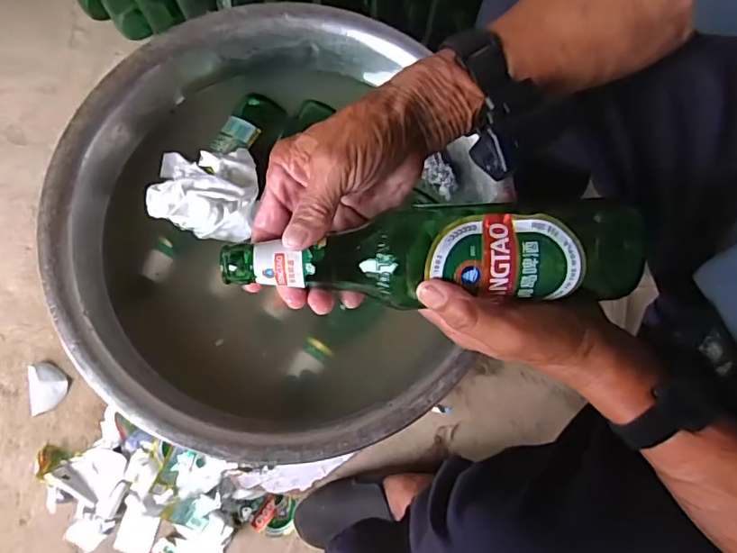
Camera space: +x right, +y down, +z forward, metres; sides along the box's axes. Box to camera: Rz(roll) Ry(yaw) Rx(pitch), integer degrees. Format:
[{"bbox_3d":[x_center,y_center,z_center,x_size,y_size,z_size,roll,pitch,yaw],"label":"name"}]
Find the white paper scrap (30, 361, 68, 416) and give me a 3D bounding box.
[{"bbox_3d":[-0.462,0.159,0.786,0.050,0.010,0.070,-3,75,-17],"label":"white paper scrap"}]

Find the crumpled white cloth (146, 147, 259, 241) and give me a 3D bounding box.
[{"bbox_3d":[-0.172,-0.091,0.567,0.112,0.043,0.096,3,76,1],"label":"crumpled white cloth"}]

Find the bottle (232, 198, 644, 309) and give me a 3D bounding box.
[{"bbox_3d":[0.046,-0.009,0.347,0.272,0.059,0.060,-3,76,0],"label":"bottle"}]

